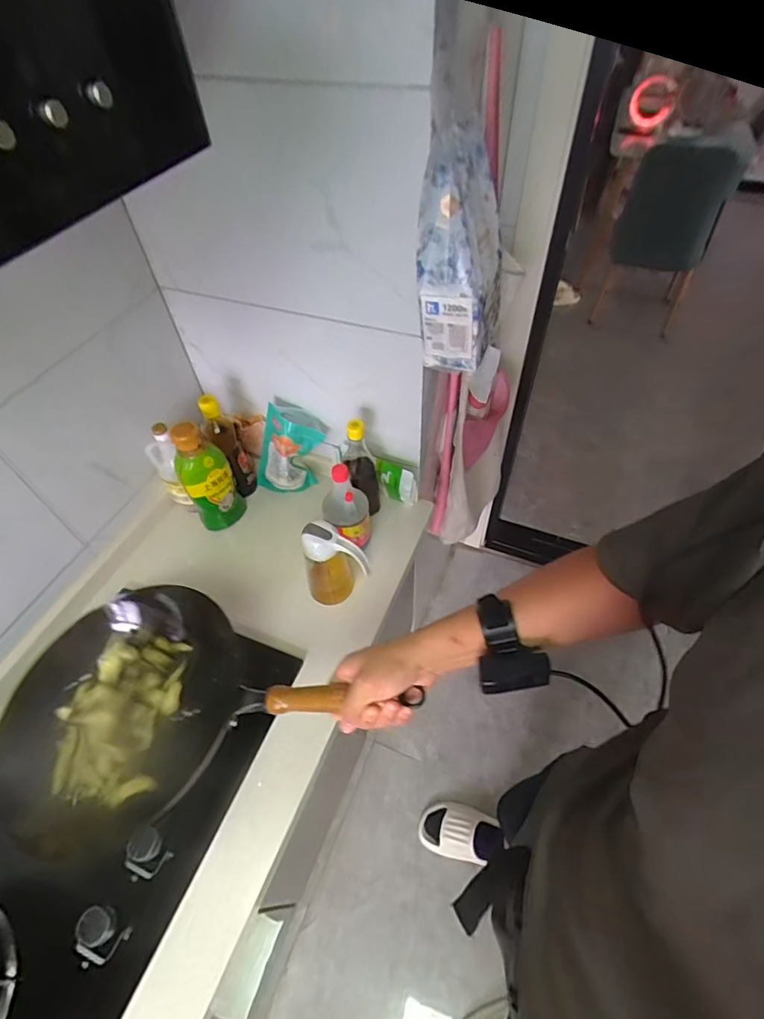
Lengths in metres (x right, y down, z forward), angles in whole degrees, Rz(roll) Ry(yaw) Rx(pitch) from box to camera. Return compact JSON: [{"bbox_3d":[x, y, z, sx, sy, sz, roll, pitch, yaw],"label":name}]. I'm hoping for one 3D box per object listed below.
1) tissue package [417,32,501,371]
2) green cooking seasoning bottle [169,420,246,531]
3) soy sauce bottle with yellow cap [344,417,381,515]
[{"bbox_3d":[0.116,-0.396,0.670,0.108,0.347,0.178,10,54,12],"label":"tissue package"},{"bbox_3d":[-0.353,-0.062,0.974,0.089,0.254,0.062,-10,52,-3],"label":"green cooking seasoning bottle"},{"bbox_3d":[-0.042,-0.072,0.960,0.058,0.254,0.094,-1,52,3],"label":"soy sauce bottle with yellow cap"}]

